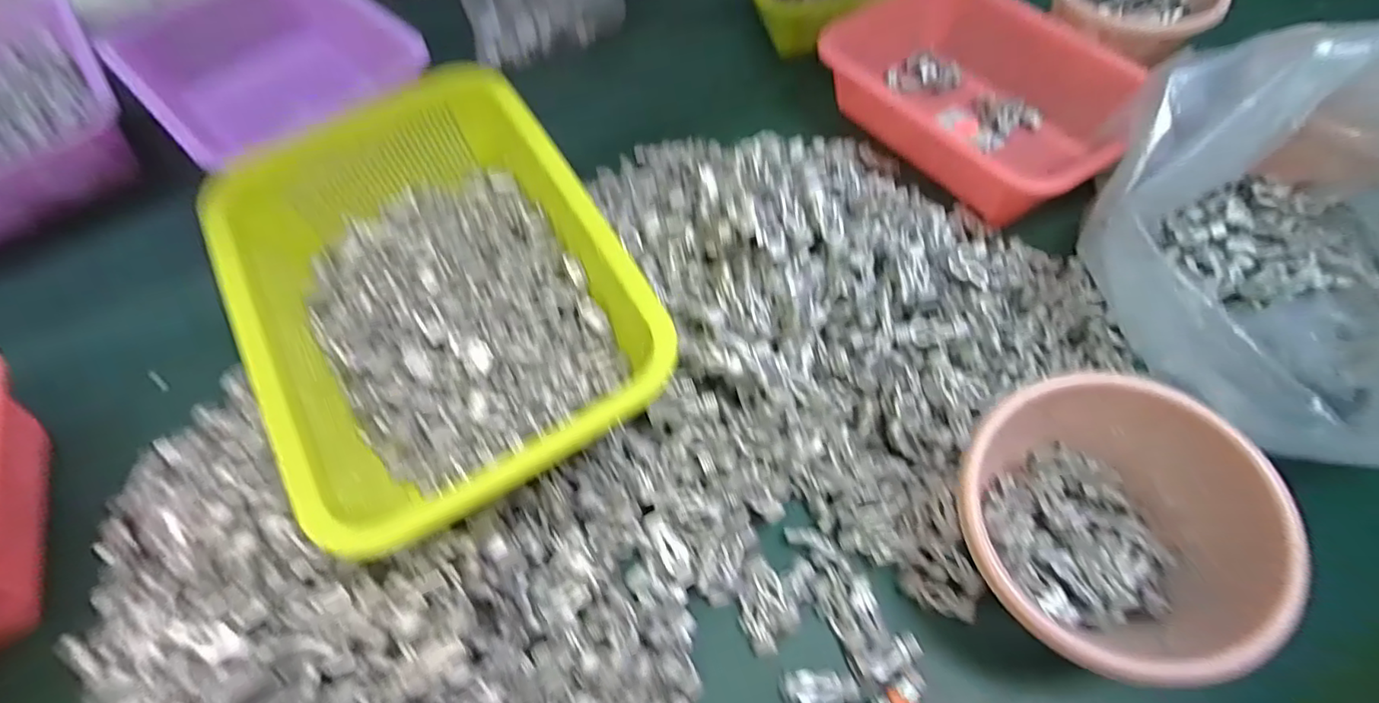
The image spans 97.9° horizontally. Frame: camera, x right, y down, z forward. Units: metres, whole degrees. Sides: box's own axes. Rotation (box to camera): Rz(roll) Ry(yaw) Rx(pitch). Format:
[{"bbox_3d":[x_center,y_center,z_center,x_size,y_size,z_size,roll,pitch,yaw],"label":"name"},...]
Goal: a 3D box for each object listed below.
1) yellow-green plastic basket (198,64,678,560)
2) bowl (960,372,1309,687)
[{"bbox_3d":[-0.147,-0.033,0.354,0.196,0.073,0.263,-29,63,-13],"label":"yellow-green plastic basket"},{"bbox_3d":[0.224,0.098,0.334,0.145,0.088,0.138,-1,60,2],"label":"bowl"}]

